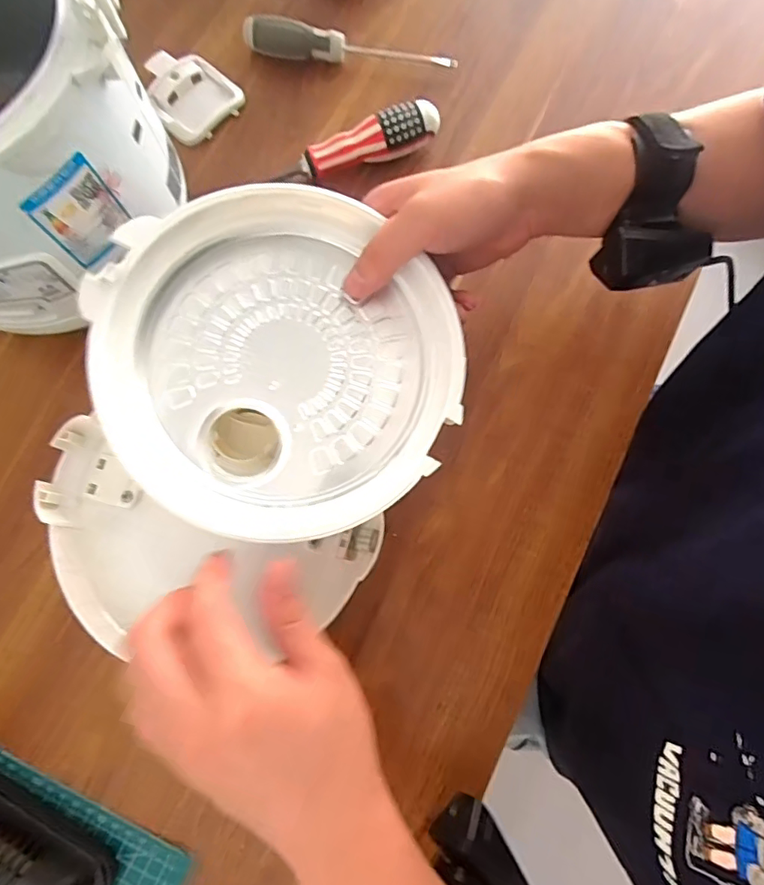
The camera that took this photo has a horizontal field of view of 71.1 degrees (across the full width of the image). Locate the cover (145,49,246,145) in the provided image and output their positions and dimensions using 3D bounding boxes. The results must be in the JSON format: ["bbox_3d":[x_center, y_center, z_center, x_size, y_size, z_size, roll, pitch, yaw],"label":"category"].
[{"bbox_3d":[-0.170,-0.311,0.476,0.071,0.020,0.080,-41,80,-9],"label":"cover"}]

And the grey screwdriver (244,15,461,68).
[{"bbox_3d":[-0.030,-0.357,0.481,0.189,0.026,0.023,7,77,2],"label":"grey screwdriver"}]

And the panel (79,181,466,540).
[{"bbox_3d":[-0.059,-0.048,0.313,0.196,0.038,0.192,-18,82,-12],"label":"panel"}]

